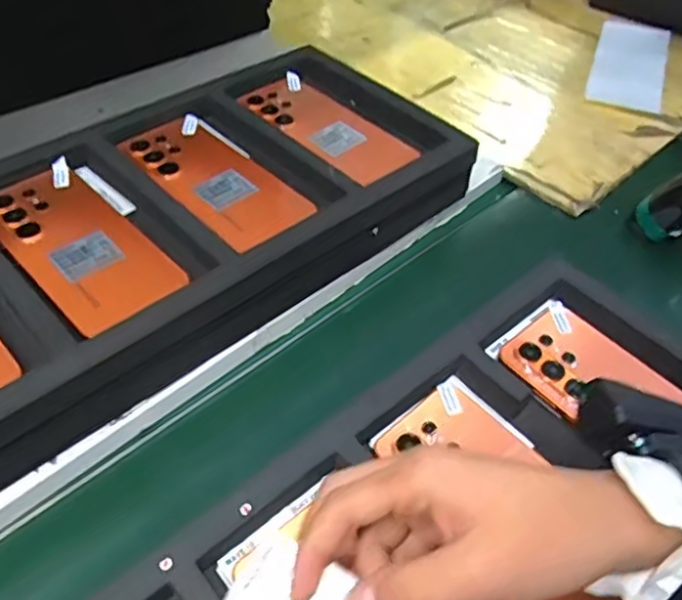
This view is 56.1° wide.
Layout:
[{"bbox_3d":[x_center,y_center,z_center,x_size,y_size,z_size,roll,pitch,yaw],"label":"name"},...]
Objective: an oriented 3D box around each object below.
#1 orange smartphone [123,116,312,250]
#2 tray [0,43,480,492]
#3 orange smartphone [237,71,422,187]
[{"bbox_3d":[-0.099,-0.096,0.501,0.076,0.008,0.164,-33,58,-29],"label":"orange smartphone"},{"bbox_3d":[-0.138,-0.056,0.494,0.481,0.074,0.240,-31,57,-28],"label":"tray"},{"bbox_3d":[-0.011,-0.155,0.564,0.162,0.013,0.076,37,55,25],"label":"orange smartphone"}]

